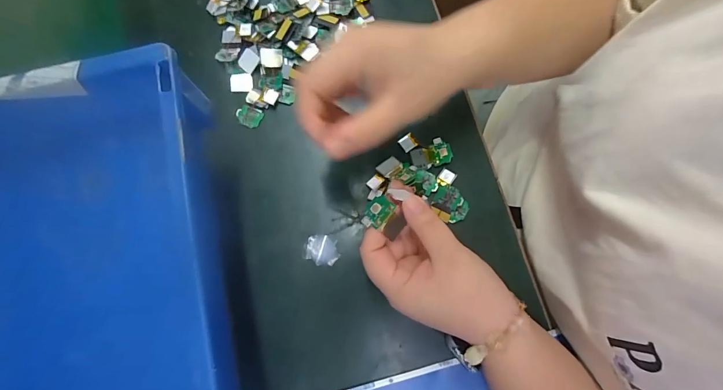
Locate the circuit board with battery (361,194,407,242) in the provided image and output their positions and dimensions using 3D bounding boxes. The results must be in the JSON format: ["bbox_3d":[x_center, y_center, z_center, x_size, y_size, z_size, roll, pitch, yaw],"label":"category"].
[{"bbox_3d":[0.018,0.016,0.259,0.030,0.010,0.025,32,80,7],"label":"circuit board with battery"}]

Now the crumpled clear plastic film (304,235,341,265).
[{"bbox_3d":[-0.037,0.051,0.326,0.030,0.007,0.027,-3,78,0],"label":"crumpled clear plastic film"}]

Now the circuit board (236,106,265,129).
[{"bbox_3d":[-0.113,-0.079,0.353,0.025,0.004,0.020,24,79,6],"label":"circuit board"}]

